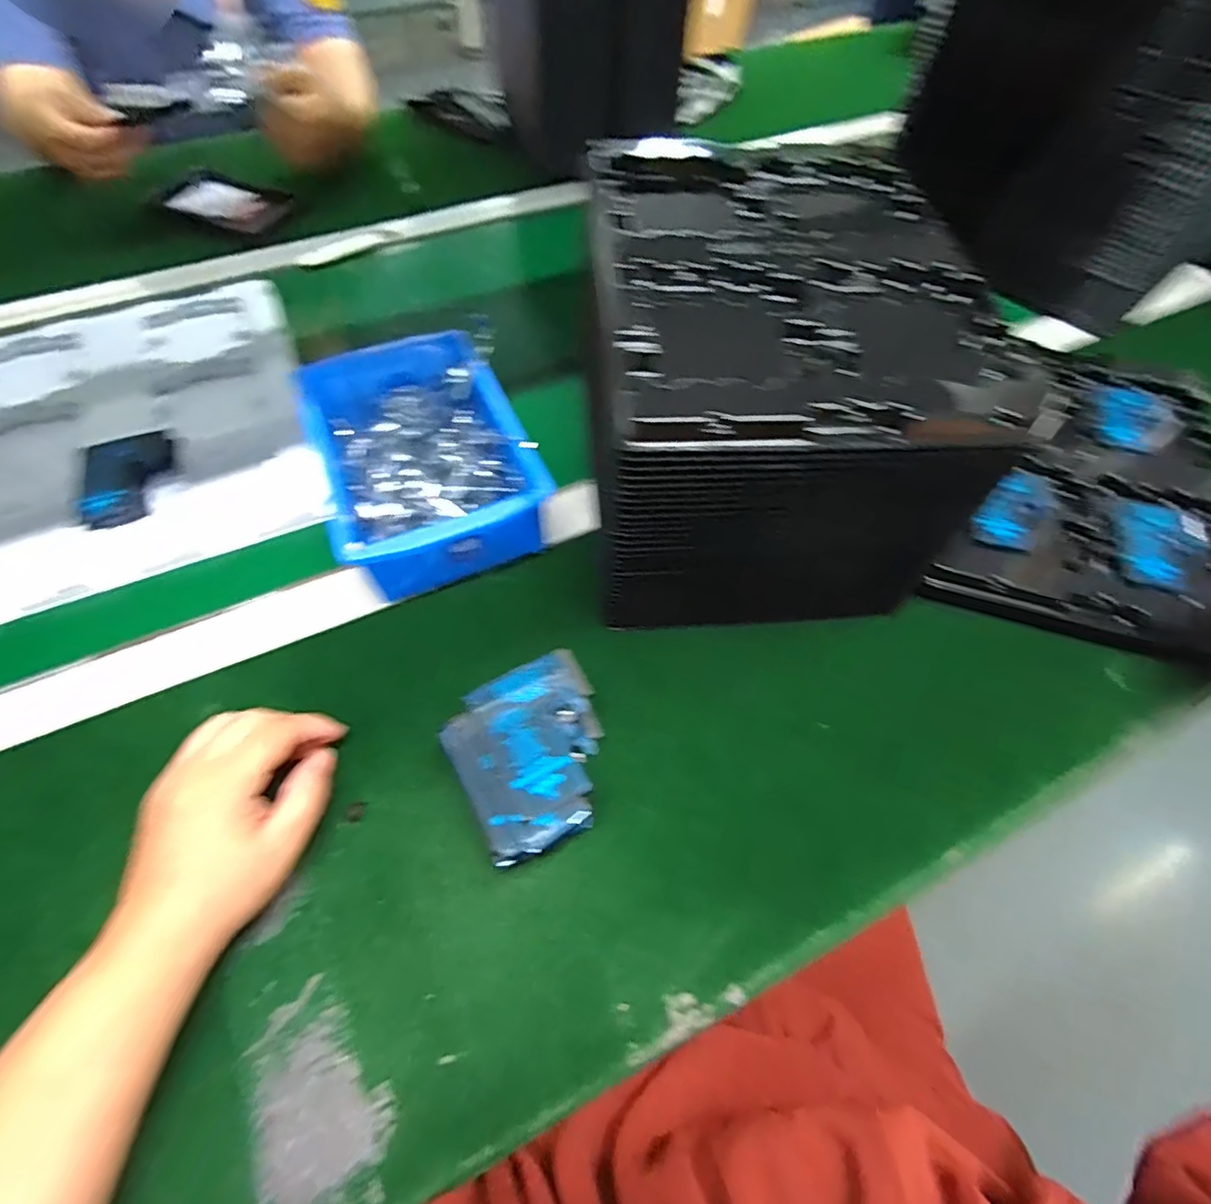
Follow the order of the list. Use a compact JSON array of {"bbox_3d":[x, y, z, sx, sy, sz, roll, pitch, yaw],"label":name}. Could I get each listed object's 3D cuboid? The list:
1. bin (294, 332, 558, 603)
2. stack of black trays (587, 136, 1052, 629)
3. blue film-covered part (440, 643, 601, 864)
[{"bbox_3d":[-0.135,-0.110,0.432,0.125,0.059,0.208,-22,61,-12],"label":"bin"},{"bbox_3d":[0.103,-0.149,0.392,0.208,0.162,0.275,-2,59,-3],"label":"stack of black trays"},{"bbox_3d":[-0.036,0.086,0.320,0.081,0.048,0.087,-25,62,-14],"label":"blue film-covered part"}]

